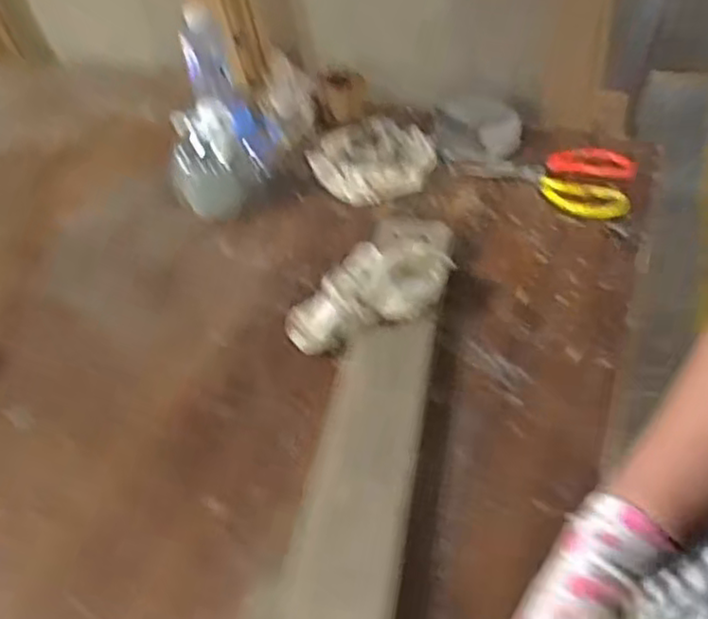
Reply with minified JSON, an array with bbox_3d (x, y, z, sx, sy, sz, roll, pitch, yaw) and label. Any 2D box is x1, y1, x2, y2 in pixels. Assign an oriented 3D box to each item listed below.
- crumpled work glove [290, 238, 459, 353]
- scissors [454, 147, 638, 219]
[{"bbox_3d":[0.016,-0.013,0.685,0.163,0.080,0.059,-15,45,-12],"label":"crumpled work glove"},{"bbox_3d":[0.233,-0.167,0.867,0.213,0.025,0.121,11,46,15],"label":"scissors"}]

